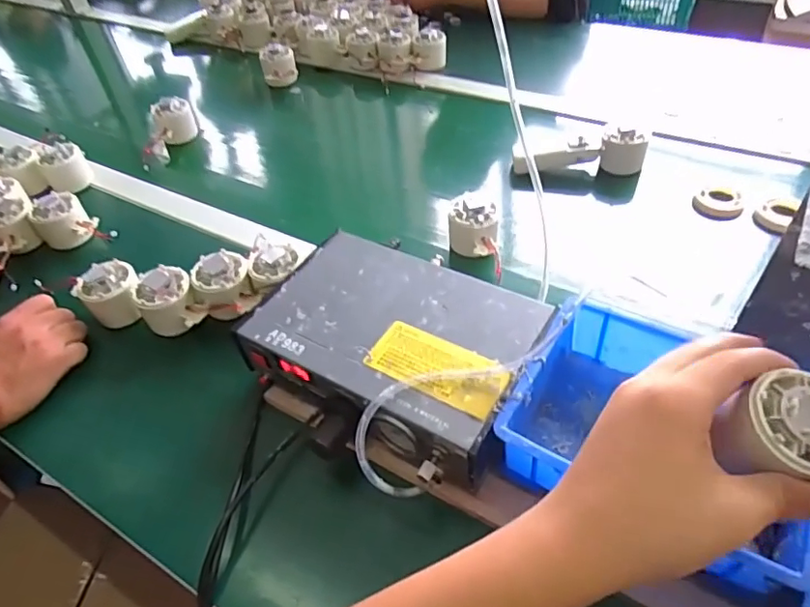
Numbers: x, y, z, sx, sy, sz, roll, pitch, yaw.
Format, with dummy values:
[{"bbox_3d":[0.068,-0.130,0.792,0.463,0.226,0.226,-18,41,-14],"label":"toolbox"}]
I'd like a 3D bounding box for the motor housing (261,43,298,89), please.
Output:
[{"bbox_3d":[-0.201,-0.379,0.887,0.051,0.055,0.051,-15,47,-8],"label":"motor housing"}]

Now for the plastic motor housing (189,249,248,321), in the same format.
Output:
[{"bbox_3d":[-0.183,-0.020,0.555,0.049,0.044,0.057,1,46,7],"label":"plastic motor housing"}]

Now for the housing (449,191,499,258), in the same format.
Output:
[{"bbox_3d":[0.074,-0.085,0.592,0.050,0.040,0.060,3,47,9],"label":"housing"}]

